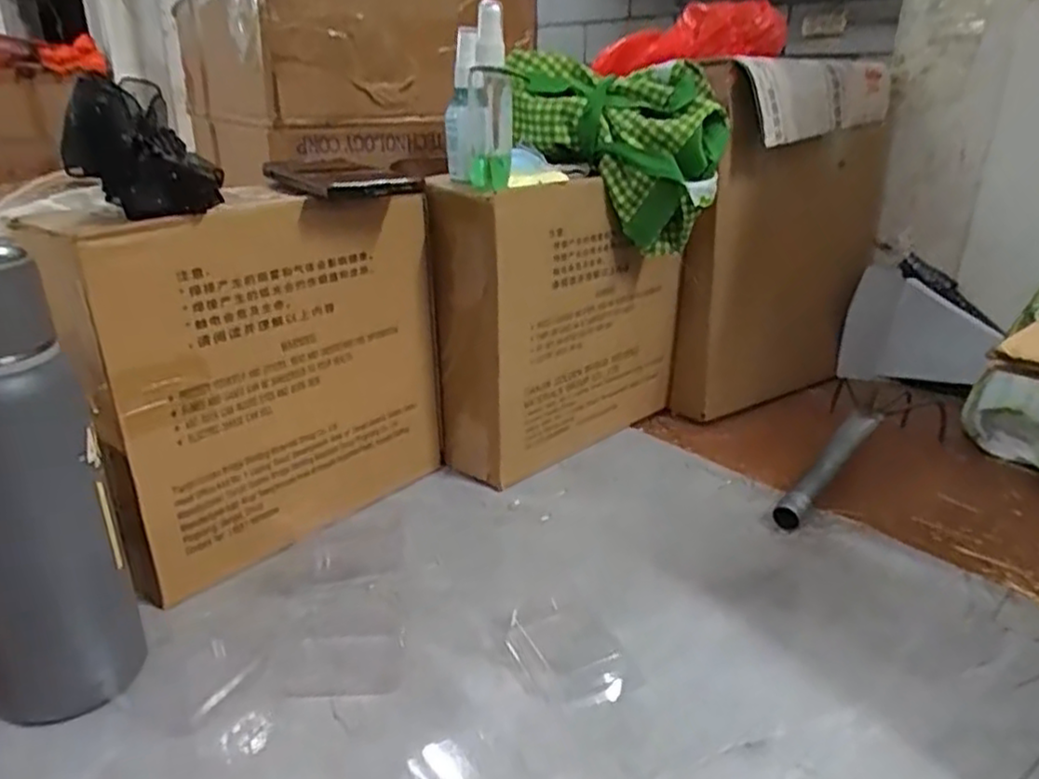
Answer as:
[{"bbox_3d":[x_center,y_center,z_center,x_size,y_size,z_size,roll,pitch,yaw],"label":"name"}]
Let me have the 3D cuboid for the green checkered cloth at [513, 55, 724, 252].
[{"bbox_3d":[0.088,-0.218,0.671,0.191,0.157,0.095,2,22,2],"label":"green checkered cloth"}]

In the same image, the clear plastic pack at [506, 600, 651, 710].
[{"bbox_3d":[0.033,0.175,0.477,0.070,0.010,0.090,-8,24,-20],"label":"clear plastic pack"}]

